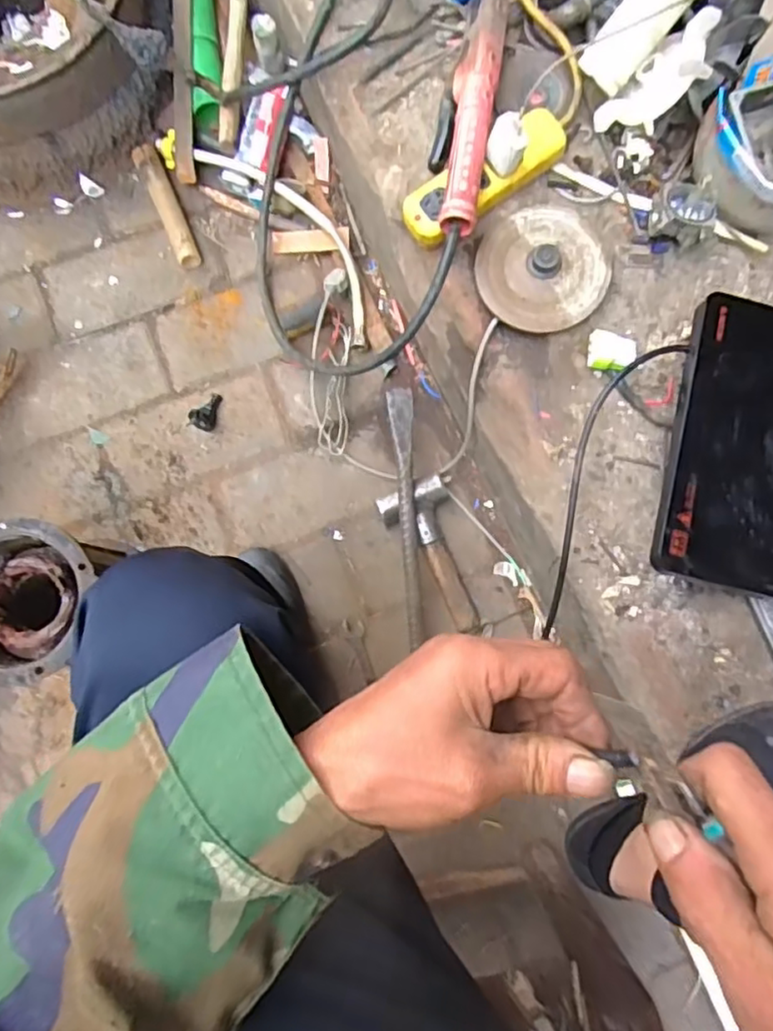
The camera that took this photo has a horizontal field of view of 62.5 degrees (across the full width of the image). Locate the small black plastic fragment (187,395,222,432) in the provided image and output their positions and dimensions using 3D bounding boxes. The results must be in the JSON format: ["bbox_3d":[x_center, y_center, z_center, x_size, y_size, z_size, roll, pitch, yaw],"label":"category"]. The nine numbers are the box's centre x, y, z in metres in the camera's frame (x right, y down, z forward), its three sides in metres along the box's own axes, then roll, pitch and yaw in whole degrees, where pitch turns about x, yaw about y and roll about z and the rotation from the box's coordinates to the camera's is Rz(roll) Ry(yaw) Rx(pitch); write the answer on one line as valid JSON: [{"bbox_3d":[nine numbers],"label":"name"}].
[{"bbox_3d":[-0.242,-0.141,0.847,0.031,0.028,0.054,10,80,3],"label":"small black plastic fragment"}]

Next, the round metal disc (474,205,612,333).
[{"bbox_3d":[0.174,-0.277,0.696,0.140,0.030,0.145,0,80,1],"label":"round metal disc"}]

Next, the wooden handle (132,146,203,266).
[{"bbox_3d":[-0.304,-0.431,0.884,0.034,0.033,0.180,-25,80,-4],"label":"wooden handle"}]

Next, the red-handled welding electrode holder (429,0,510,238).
[{"bbox_3d":[0.091,-0.438,0.700,0.053,0.065,0.287,10,80,3],"label":"red-handled welding electrode holder"}]

